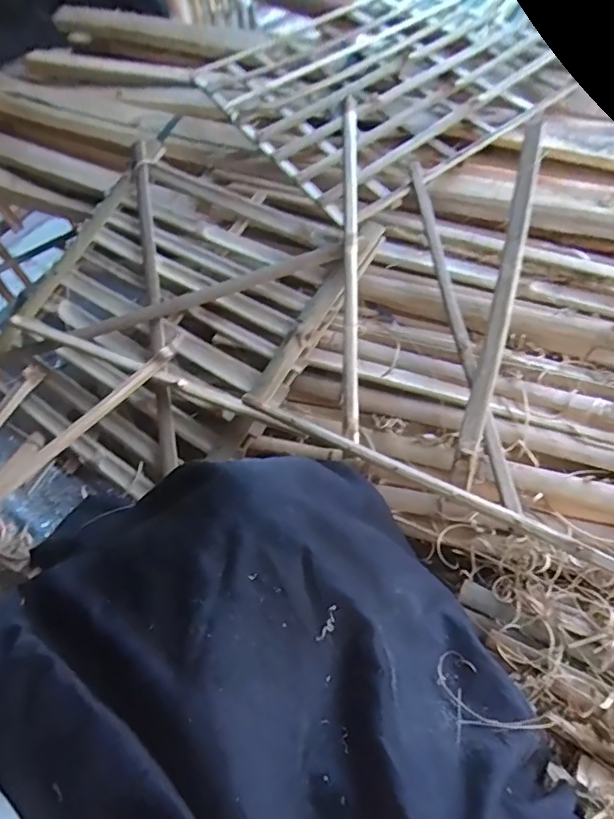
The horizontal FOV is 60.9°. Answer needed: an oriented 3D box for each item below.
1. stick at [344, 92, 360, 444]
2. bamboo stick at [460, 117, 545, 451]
[{"bbox_3d":[0.059,-0.209,0.695,0.015,0.014,0.517,0,70,5],"label":"stick"},{"bbox_3d":[0.244,-0.167,0.635,0.022,0.016,0.467,14,73,14],"label":"bamboo stick"}]

